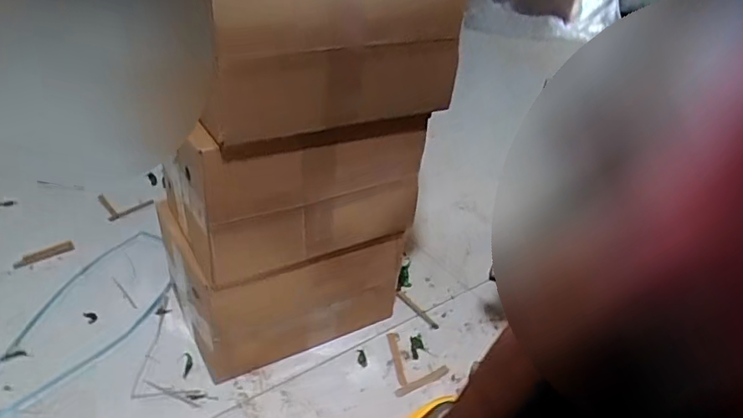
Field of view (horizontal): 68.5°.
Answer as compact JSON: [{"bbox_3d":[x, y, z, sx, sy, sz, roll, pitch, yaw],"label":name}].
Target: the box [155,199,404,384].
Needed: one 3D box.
[{"bbox_3d":[-0.137,0.080,0.847,0.323,0.196,0.225,-15,40,-29],"label":"box"}]

